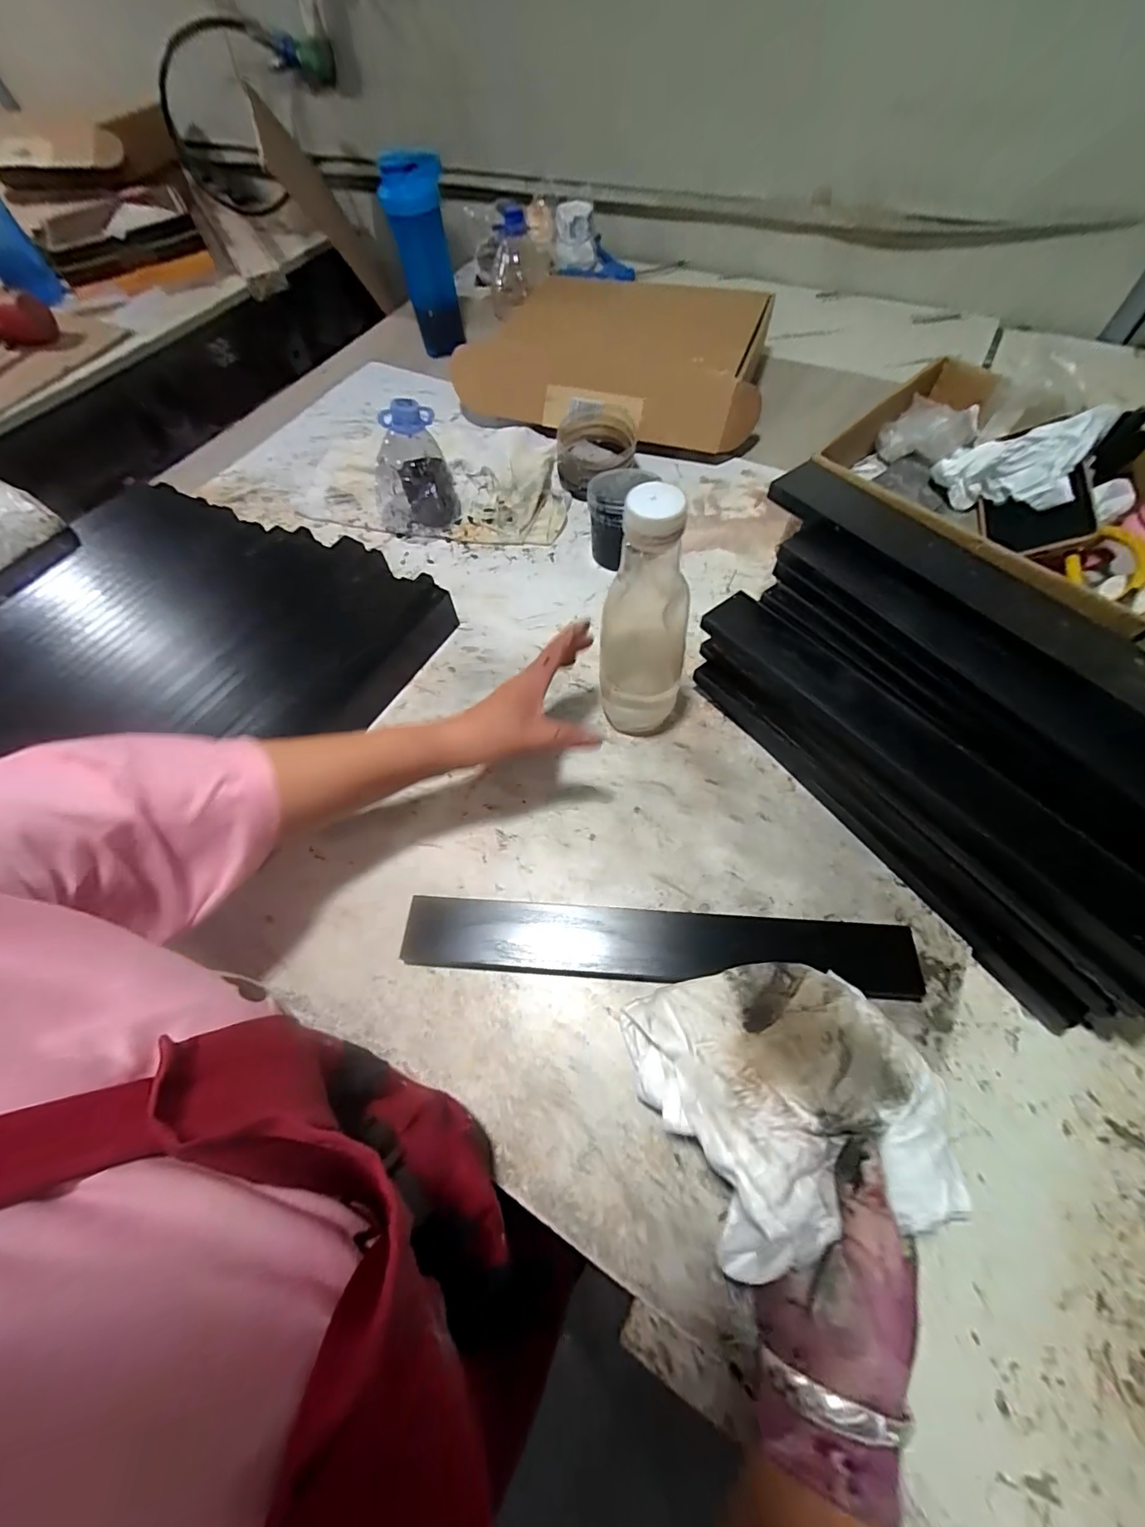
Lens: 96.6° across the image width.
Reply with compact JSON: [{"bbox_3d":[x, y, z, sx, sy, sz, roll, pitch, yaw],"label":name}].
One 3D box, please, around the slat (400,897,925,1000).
[{"bbox_3d":[0.060,0.139,0.395,0.381,0.015,0.051,1,56,6],"label":"slat"}]

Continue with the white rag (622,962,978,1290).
[{"bbox_3d":[0.127,0.199,0.315,0.155,0.088,0.137,-17,63,-6],"label":"white rag"}]

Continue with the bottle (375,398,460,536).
[{"bbox_3d":[-0.205,-0.366,0.627,0.101,0.127,0.101,-18,63,-6],"label":"bottle"}]

